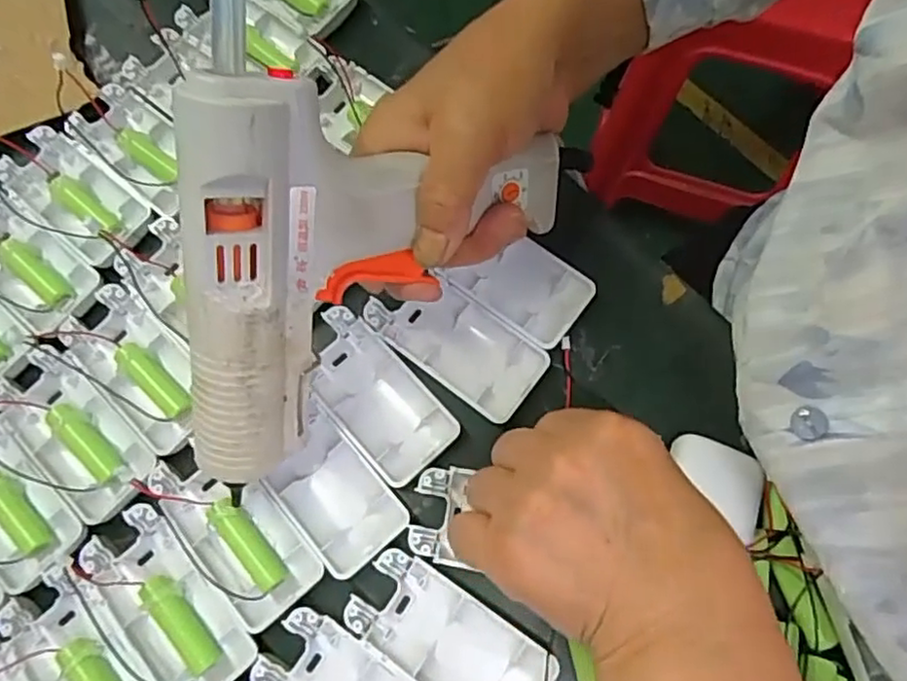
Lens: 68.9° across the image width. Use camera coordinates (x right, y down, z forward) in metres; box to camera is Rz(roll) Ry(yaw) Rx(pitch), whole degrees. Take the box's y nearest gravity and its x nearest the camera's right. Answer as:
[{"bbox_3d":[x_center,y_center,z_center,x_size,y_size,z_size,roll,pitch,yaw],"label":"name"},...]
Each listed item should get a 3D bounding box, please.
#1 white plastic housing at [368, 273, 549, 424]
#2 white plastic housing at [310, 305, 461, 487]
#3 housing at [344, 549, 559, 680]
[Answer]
[{"bbox_3d":[0.001,0.000,0.347,0.092,0.011,0.045,37,79,11],"label":"white plastic housing"},{"bbox_3d":[-0.042,0.027,0.342,0.046,0.013,0.092,-41,78,-9],"label":"white plastic housing"},{"bbox_3d":[-0.001,0.139,0.305,0.094,0.012,0.045,33,78,10],"label":"housing"}]

